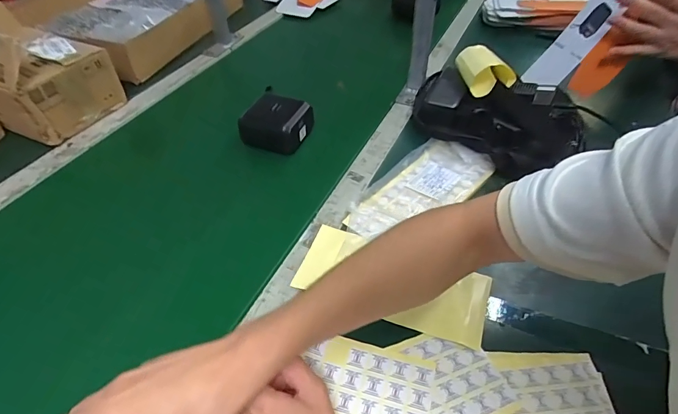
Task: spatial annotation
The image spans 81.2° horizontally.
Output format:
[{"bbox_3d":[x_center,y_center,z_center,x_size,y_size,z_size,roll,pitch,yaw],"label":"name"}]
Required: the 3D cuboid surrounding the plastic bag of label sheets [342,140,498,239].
[{"bbox_3d":[0.110,-0.023,0.542,0.107,0.028,0.221,35,56,29],"label":"plastic bag of label sheets"}]

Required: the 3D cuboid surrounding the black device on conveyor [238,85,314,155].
[{"bbox_3d":[-0.099,-0.134,0.627,0.096,0.059,0.076,13,48,13],"label":"black device on conveyor"}]

